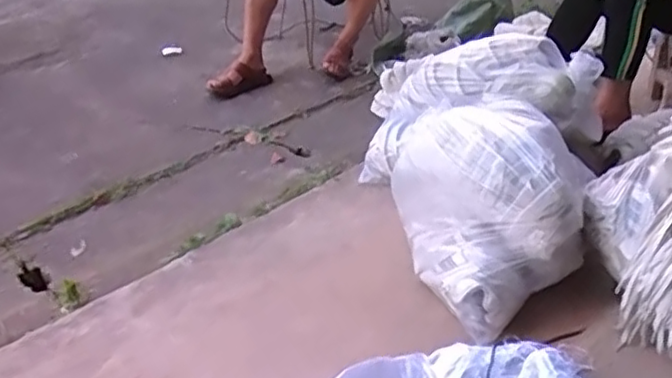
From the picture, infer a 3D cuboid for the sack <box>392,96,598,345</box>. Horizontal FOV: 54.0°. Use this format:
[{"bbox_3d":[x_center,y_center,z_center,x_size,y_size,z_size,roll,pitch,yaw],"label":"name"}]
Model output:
[{"bbox_3d":[0.305,0.023,1.296,0.359,0.268,0.496,-2,30,3],"label":"sack"}]

